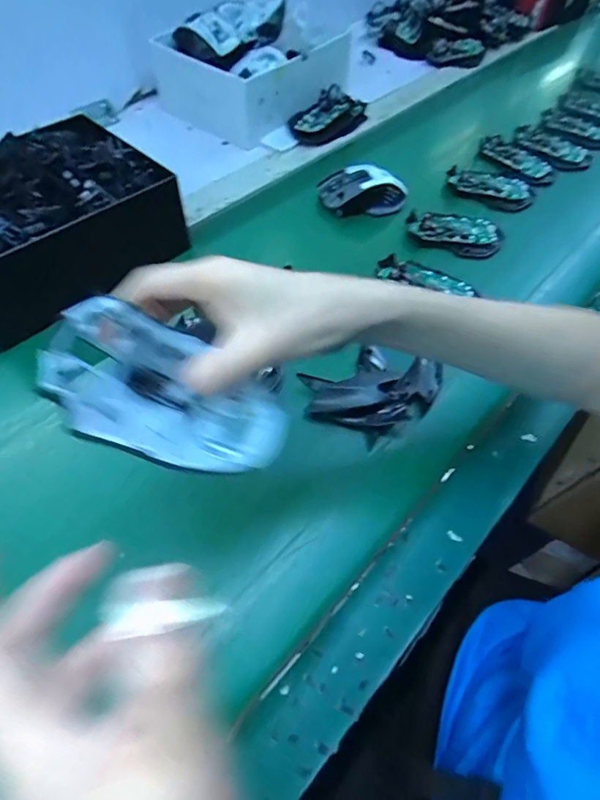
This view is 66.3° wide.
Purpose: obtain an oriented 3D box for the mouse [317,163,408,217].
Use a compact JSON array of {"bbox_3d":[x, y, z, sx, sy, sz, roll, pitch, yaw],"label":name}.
[{"bbox_3d":[0.081,-0.267,0.578,0.114,0.033,0.066,-10,56,-10],"label":"mouse"}]

